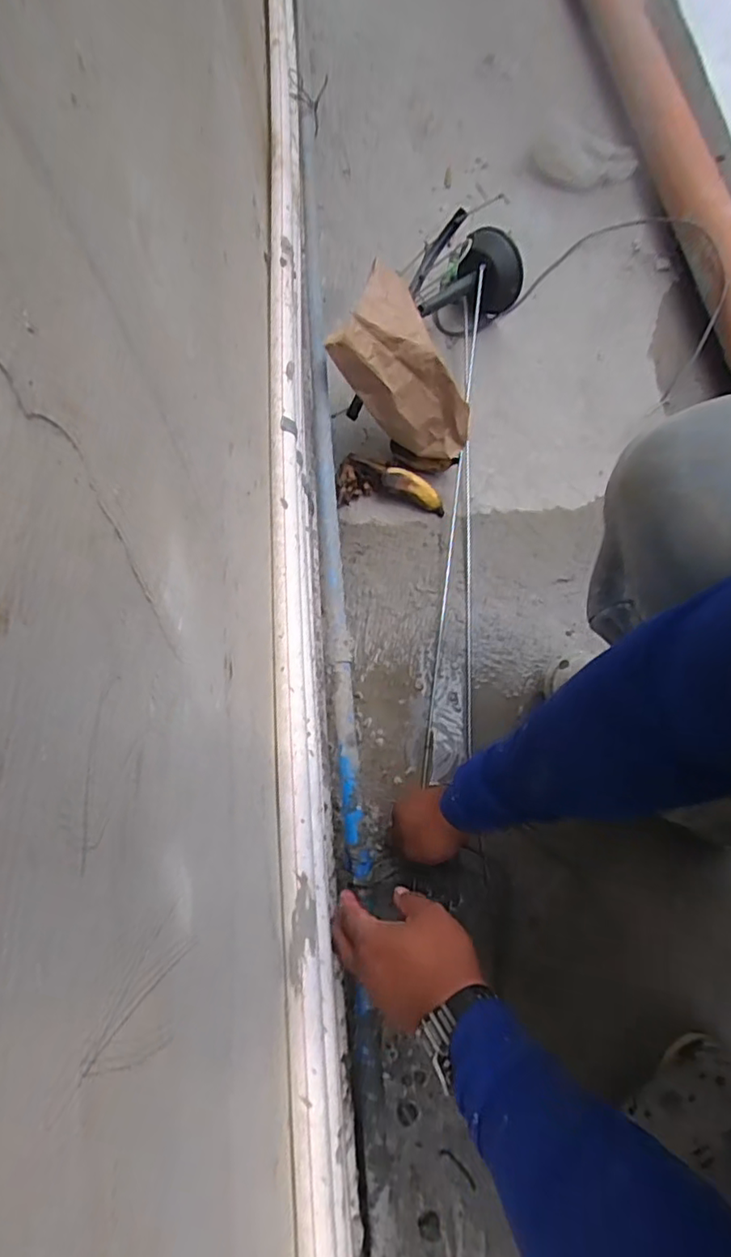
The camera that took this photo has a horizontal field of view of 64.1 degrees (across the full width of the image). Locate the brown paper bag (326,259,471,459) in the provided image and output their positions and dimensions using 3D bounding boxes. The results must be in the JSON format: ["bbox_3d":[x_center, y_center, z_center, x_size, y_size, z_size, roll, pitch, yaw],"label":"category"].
[{"bbox_3d":[0.061,-0.323,0.758,0.078,0.246,0.129,11,67,42],"label":"brown paper bag"}]

